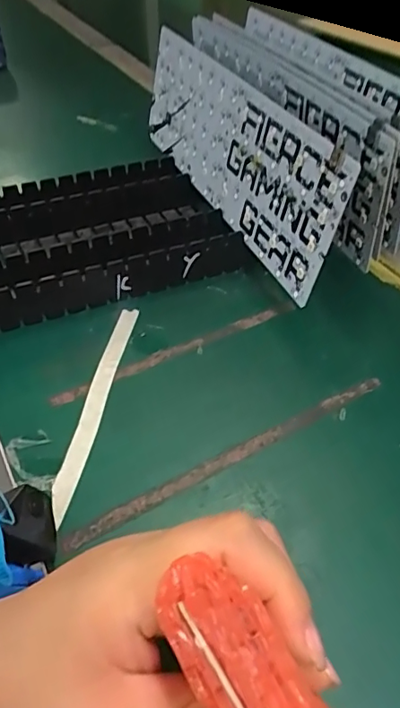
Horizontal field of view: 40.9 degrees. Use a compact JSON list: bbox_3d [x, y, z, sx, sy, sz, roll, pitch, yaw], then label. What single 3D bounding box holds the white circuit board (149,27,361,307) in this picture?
[{"bbox_3d":[0.020,-0.146,0.390,0.007,0.095,0.253,-10,47,-29],"label":"white circuit board"}]

